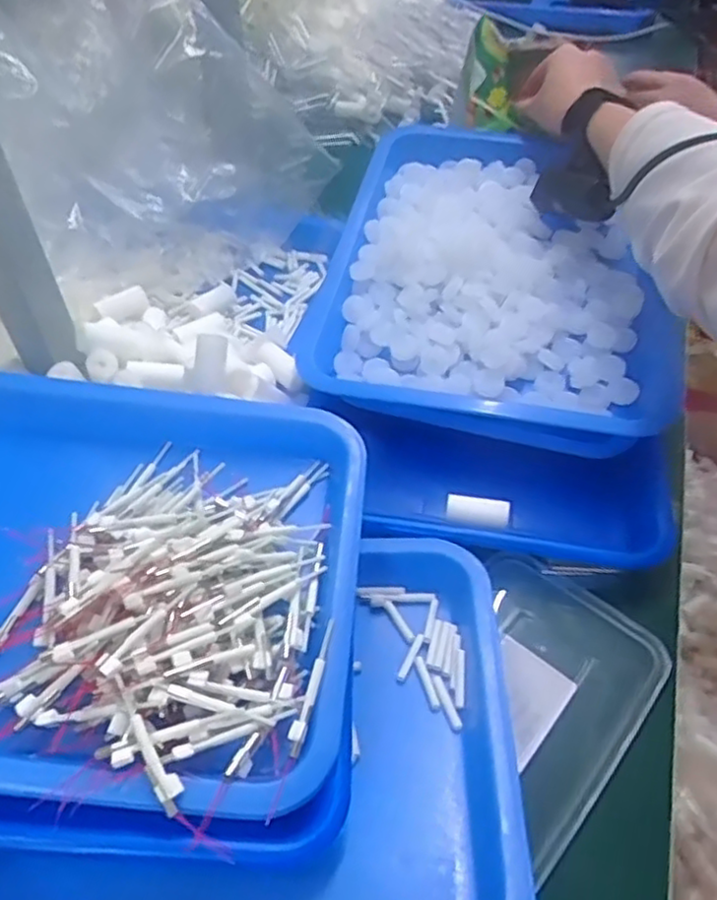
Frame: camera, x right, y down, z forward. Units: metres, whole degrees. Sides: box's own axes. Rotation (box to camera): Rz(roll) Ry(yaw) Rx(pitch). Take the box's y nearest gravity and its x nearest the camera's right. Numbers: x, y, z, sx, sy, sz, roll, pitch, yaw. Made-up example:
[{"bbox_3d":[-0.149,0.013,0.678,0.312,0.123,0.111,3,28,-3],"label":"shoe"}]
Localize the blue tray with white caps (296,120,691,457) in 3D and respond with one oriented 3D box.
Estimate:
[{"bbox_3d":[0.110,-0.139,0.556,0.261,0.063,0.301,9,49,9],"label":"blue tray with white caps"}]

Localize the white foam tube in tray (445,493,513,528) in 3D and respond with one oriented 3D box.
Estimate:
[{"bbox_3d":[0.078,0.040,0.452,0.041,0.011,0.017,9,49,9],"label":"white foam tube in tray"}]

